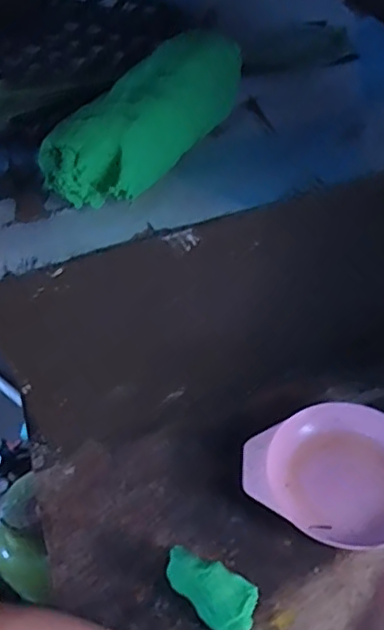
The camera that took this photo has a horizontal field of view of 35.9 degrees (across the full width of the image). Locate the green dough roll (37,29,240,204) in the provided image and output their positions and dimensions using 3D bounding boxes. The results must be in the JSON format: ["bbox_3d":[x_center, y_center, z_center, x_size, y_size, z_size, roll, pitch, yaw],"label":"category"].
[{"bbox_3d":[-0.040,-0.161,0.510,0.073,0.084,0.223,26,55,27],"label":"green dough roll"}]

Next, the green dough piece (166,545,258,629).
[{"bbox_3d":[0.013,0.233,0.496,0.080,0.039,0.047,16,51,20],"label":"green dough piece"}]

